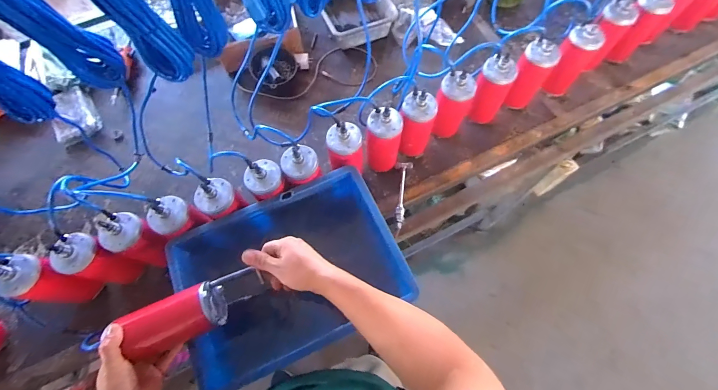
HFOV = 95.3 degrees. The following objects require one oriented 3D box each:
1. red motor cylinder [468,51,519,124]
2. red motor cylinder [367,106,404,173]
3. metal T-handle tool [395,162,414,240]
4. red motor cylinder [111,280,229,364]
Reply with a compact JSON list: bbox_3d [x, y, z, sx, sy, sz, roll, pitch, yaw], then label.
[{"bbox_3d":[0.315,-0.243,0.800,0.084,0.176,0.085,30,72,13],"label":"red motor cylinder"},{"bbox_3d":[0.058,-0.120,0.767,0.079,0.191,0.069,6,68,5],"label":"red motor cylinder"},{"bbox_3d":[0.098,0.008,0.803,0.040,0.031,0.191,10,69,6],"label":"metal T-handle tool"},{"bbox_3d":[-0.284,0.193,0.509,0.132,0.060,0.071,-24,69,-8],"label":"red motor cylinder"}]

